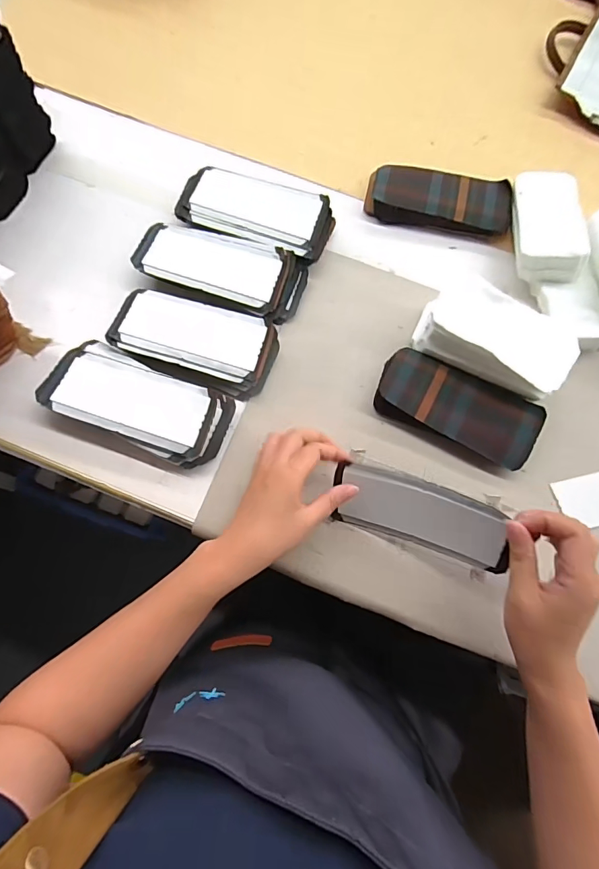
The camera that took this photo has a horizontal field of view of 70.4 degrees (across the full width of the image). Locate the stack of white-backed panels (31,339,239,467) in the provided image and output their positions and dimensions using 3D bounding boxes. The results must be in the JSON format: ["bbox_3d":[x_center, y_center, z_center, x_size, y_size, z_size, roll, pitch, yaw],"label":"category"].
[{"bbox_3d":[-0.162,-0.032,0.437,0.180,0.030,0.083,22,74,4],"label":"stack of white-backed panels"}]

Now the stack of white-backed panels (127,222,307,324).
[{"bbox_3d":[-0.089,-0.190,0.491,0.186,0.029,0.082,19,73,3],"label":"stack of white-backed panels"}]

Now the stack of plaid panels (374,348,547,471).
[{"bbox_3d":[0.169,-0.030,0.453,0.169,0.026,0.079,24,74,4],"label":"stack of plaid panels"}]

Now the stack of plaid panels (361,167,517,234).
[{"bbox_3d":[0.176,-0.296,0.537,0.177,0.031,0.074,11,75,1],"label":"stack of plaid panels"}]

